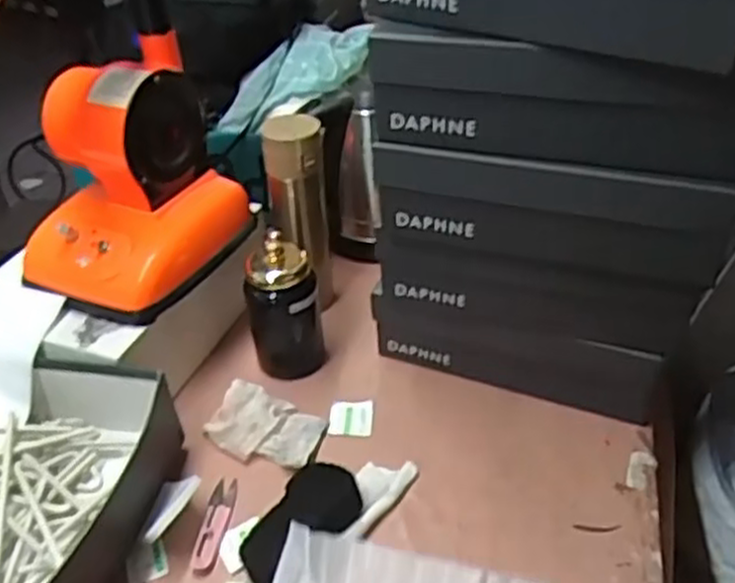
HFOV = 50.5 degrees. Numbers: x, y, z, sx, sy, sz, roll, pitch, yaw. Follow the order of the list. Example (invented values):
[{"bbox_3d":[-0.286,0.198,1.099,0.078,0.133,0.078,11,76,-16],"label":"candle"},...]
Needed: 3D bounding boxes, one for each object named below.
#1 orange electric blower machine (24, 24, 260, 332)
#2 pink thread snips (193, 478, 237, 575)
[{"bbox_3d":[-0.251,-0.120,0.814,0.159,0.200,0.213,20,43,27],"label":"orange electric blower machine"},{"bbox_3d":[-0.140,0.213,0.725,0.027,0.009,0.106,-1,38,3],"label":"pink thread snips"}]

